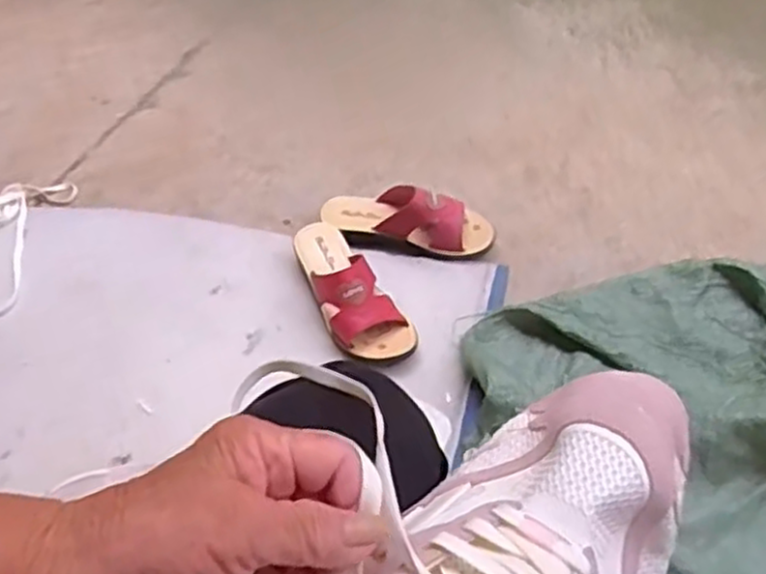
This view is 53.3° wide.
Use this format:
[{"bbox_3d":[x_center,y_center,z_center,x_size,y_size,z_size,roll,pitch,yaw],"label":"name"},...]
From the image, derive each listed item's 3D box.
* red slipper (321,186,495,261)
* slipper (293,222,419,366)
[{"bbox_3d":[0.032,-0.095,1.005,0.225,0.070,0.076,11,53,11],"label":"red slipper"},{"bbox_3d":[-0.043,-0.004,0.941,0.077,0.073,0.226,-27,55,-17],"label":"slipper"}]

